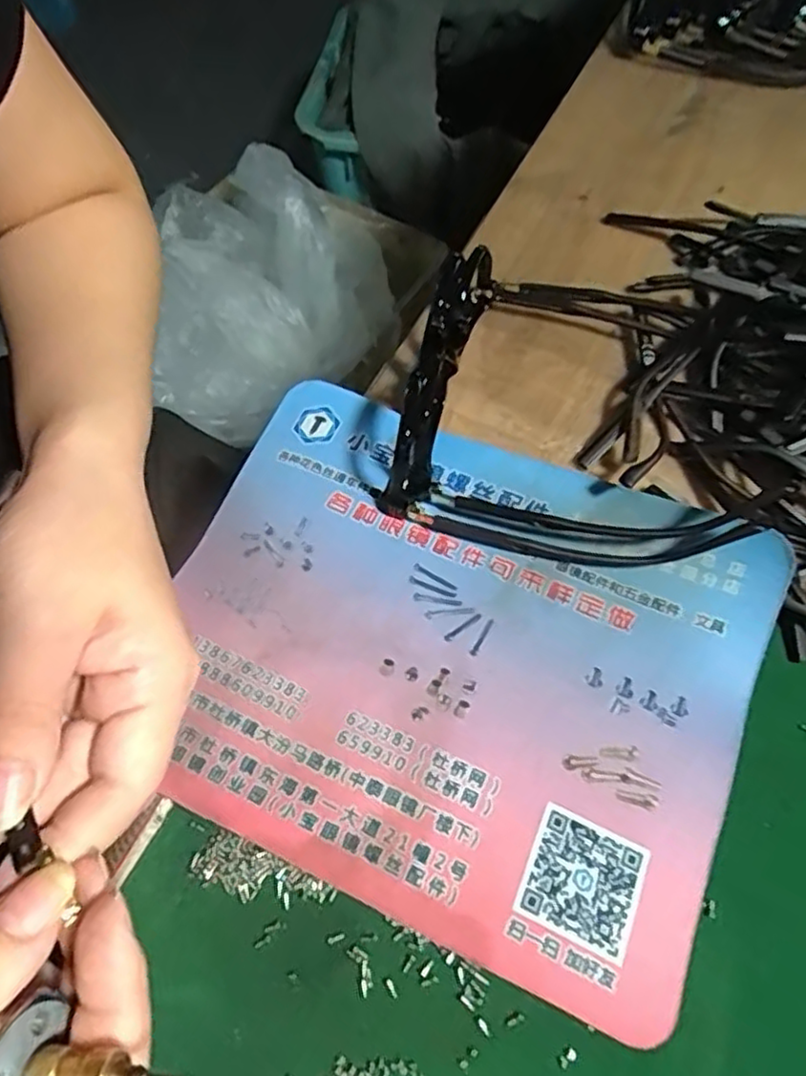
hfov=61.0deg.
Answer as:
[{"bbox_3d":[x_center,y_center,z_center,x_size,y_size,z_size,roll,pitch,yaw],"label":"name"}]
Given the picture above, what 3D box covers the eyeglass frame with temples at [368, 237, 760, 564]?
[{"bbox_3d":[0.083,-0.067,0.317,0.160,0.040,0.159,15,63,8],"label":"eyeglass frame with temples"}]

